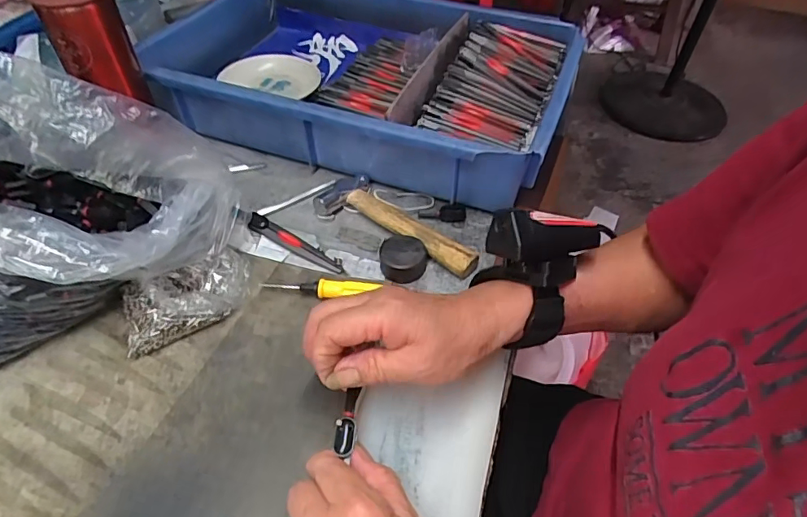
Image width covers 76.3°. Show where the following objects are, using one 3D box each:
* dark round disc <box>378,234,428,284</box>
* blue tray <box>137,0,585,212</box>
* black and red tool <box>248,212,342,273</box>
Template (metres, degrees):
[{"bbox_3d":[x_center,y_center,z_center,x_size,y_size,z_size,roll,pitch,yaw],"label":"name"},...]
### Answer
[{"bbox_3d":[0.000,0.000,0.432,0.038,0.025,0.036,2,47,-2],"label":"dark round disc"},{"bbox_3d":[-0.047,-0.212,0.580,0.441,0.084,0.290,19,49,13],"label":"blue tray"},{"bbox_3d":[-0.095,-0.015,0.453,0.103,0.008,0.017,26,51,19],"label":"black and red tool"}]

